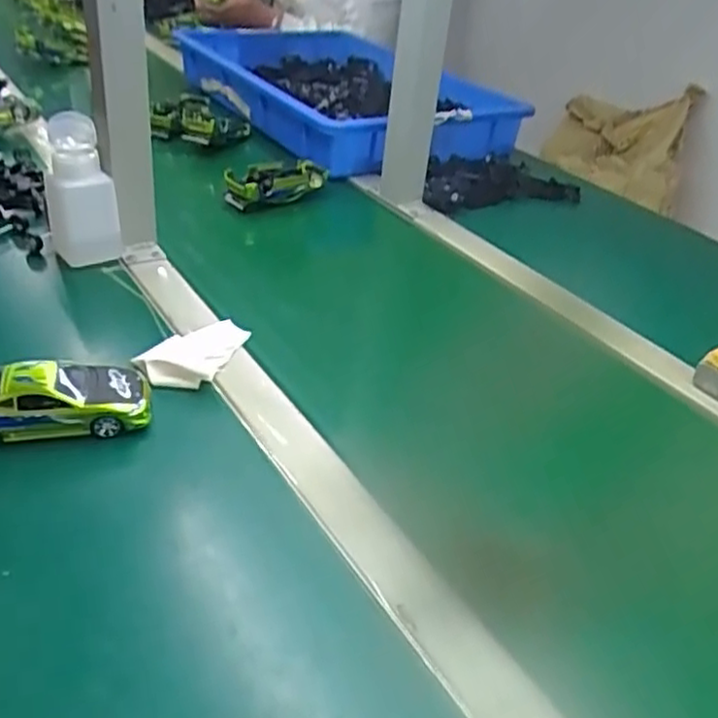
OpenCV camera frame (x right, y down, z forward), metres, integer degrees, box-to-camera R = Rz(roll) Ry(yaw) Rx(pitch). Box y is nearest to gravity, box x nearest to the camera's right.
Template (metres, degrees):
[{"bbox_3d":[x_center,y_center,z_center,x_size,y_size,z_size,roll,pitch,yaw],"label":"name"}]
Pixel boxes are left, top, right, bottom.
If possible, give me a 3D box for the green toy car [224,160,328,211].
[{"bbox_3d":[-0.101,-0.212,0.862,0.143,0.056,0.046,-25,46,-38],"label":"green toy car"}]

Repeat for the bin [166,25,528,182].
[{"bbox_3d":[-0.038,-0.445,1.158,0.376,0.116,0.629,-17,41,-29],"label":"bin"}]

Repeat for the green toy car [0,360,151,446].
[{"bbox_3d":[-0.213,0.028,0.483,0.129,0.050,0.047,-3,36,-15],"label":"green toy car"}]

